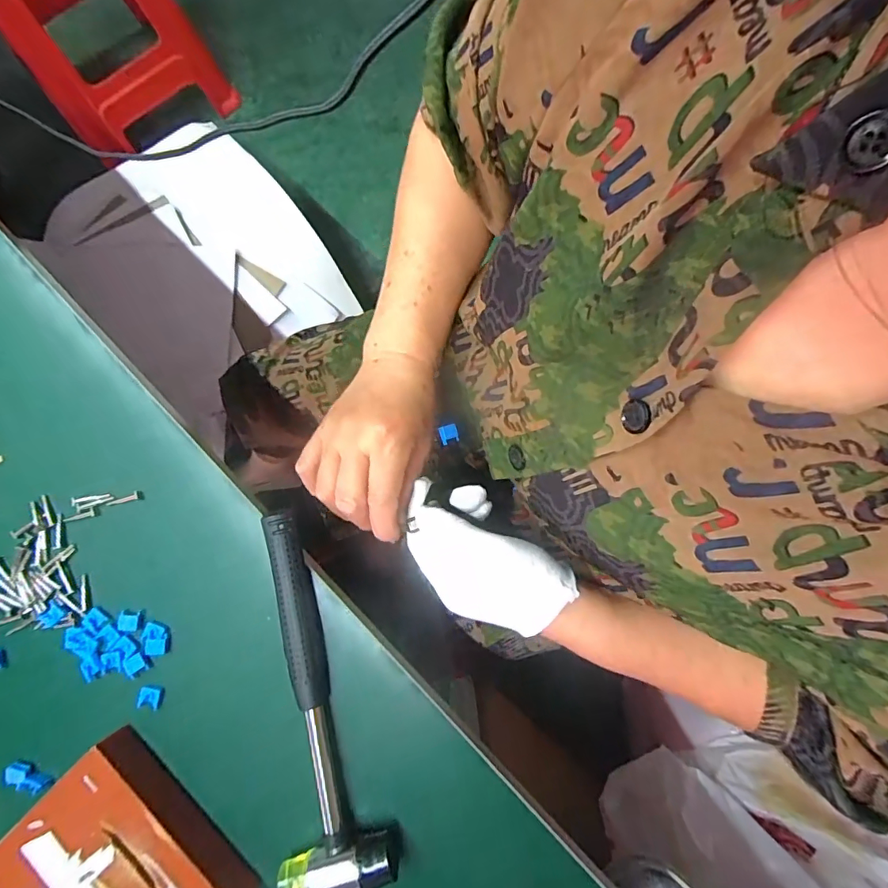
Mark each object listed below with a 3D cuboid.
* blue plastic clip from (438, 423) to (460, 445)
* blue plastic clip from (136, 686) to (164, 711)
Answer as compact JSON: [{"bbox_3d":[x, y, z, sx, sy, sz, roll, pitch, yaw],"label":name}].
[{"bbox_3d":[0.004,-0.008,0.361,0.014,0.004,0.014,-16,73,-5],"label":"blue plastic clip"},{"bbox_3d":[-0.202,0.174,0.323,0.016,0.004,0.014,9,72,3],"label":"blue plastic clip"}]

